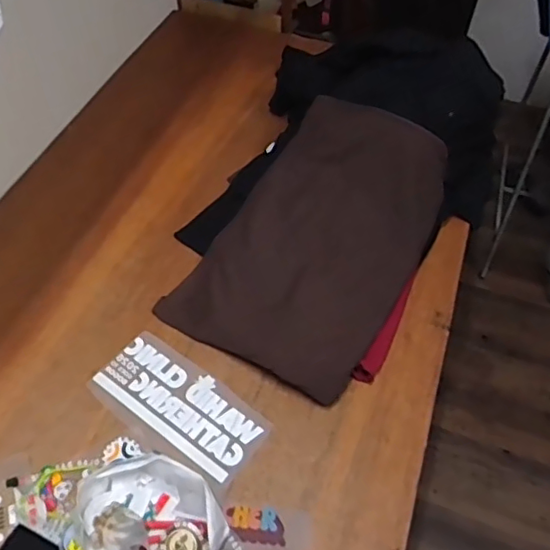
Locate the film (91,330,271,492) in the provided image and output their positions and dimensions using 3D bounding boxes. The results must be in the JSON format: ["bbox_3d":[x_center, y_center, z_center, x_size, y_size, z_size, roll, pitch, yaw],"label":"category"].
[{"bbox_3d":[-0.153,0.204,0.897,0.278,0.006,0.143,33,57,22],"label":"film"}]

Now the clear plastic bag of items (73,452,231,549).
[{"bbox_3d":[-0.171,0.333,0.769,0.199,0.043,0.161,29,57,19],"label":"clear plastic bag of items"}]

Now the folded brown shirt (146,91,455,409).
[{"bbox_3d":[0.074,-0.066,1.026,0.345,0.101,0.514,26,78,19],"label":"folded brown shirt"}]

